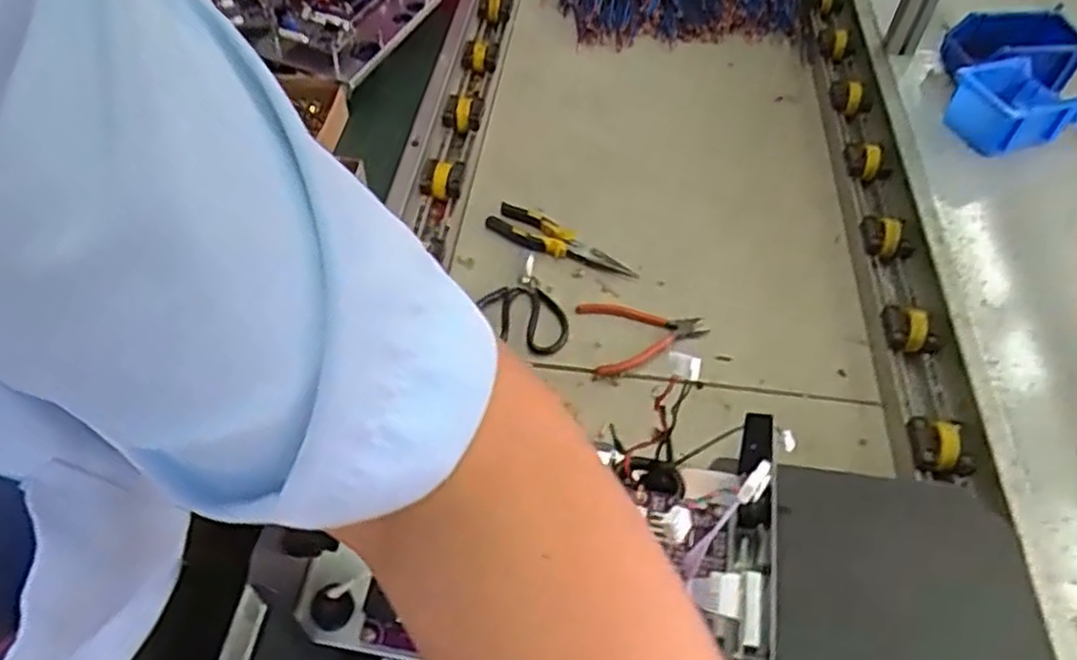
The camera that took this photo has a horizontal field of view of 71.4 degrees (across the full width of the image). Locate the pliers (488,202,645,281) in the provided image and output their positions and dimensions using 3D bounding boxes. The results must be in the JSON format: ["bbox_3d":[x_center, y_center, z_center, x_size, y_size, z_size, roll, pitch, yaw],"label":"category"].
[{"bbox_3d":[0.032,-0.115,0.945,0.198,0.027,0.052,26,55,16],"label":"pliers"}]

